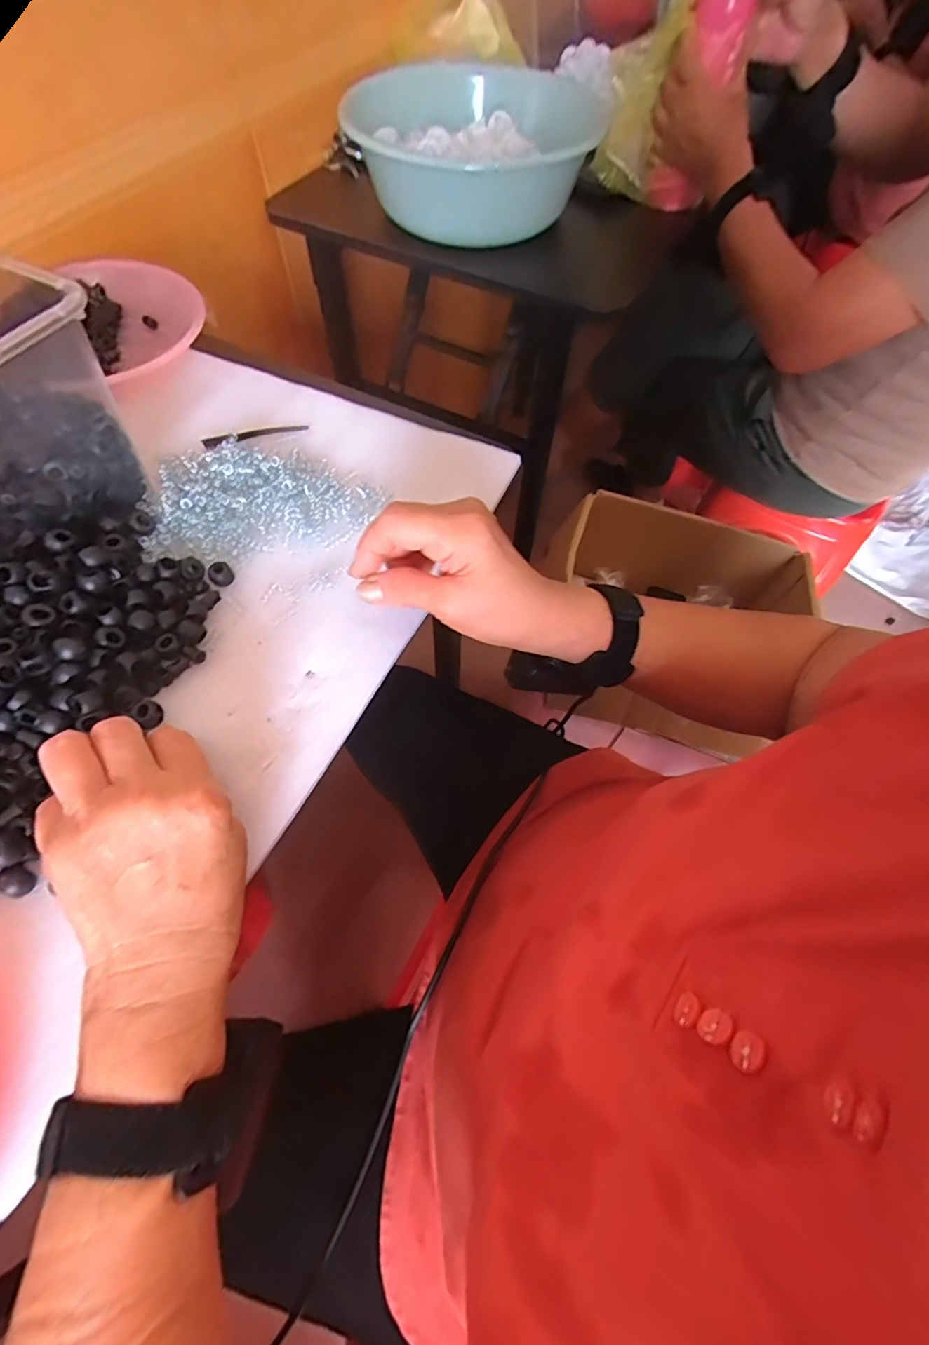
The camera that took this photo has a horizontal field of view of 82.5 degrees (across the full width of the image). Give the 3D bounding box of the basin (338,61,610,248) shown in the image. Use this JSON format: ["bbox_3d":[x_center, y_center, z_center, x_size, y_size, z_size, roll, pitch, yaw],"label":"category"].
[{"bbox_3d":[0.012,-0.600,0.614,0.255,0.107,0.214,18,63,7],"label":"basin"}]

